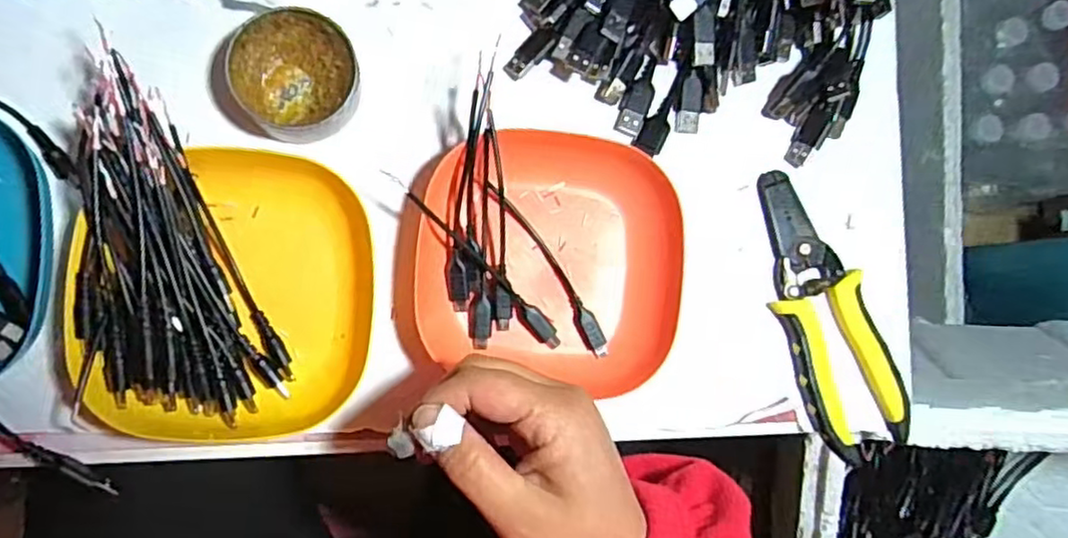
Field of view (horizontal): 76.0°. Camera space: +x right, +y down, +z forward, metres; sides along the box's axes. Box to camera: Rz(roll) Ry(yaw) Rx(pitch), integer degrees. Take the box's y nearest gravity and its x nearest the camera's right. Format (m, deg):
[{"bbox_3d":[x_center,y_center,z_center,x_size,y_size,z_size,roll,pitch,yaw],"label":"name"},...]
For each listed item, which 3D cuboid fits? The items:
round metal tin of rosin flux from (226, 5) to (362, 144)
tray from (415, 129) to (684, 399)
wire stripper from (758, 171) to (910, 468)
[{"bbox_3d":[-0.125,-0.102,0.359,0.061,0.023,0.062,1,86,-7],"label":"round metal tin of rosin flux"},{"bbox_3d":[0.009,-0.008,0.368,0.137,0.025,0.131,11,85,-6],"label":"tray"},{"bbox_3d":[0.171,0.024,0.397,0.055,0.010,0.167,-17,88,-8],"label":"wire stripper"}]

